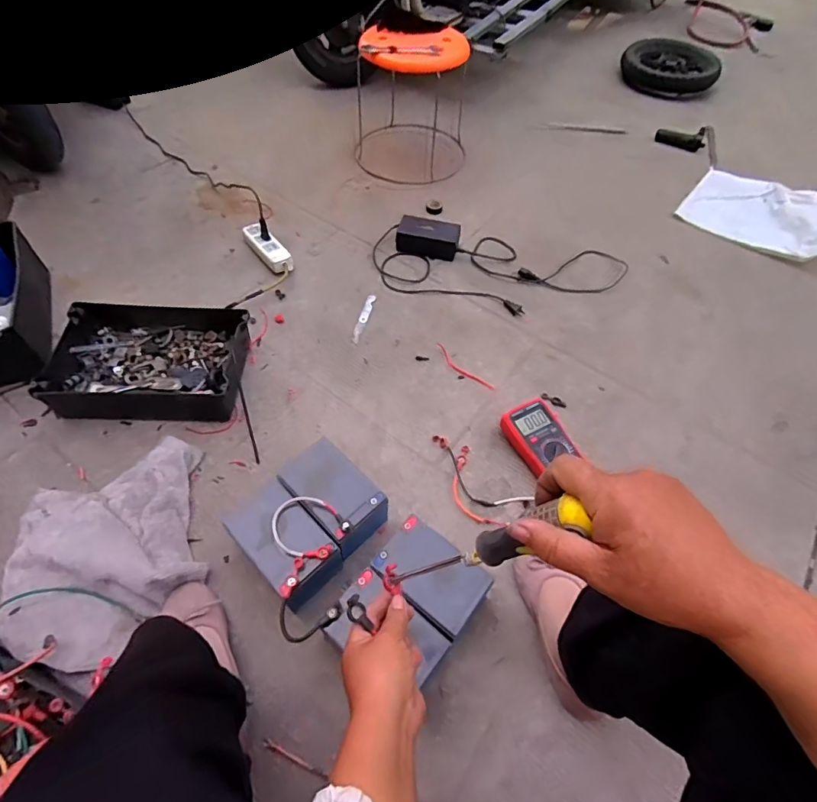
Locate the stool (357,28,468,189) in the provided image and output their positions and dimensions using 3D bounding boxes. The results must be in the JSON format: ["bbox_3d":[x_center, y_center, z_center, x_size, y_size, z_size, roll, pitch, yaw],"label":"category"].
[{"bbox_3d":[0.011,-0.852,1.343,0.294,0.298,0.322,-1,56,-4],"label":"stool"}]

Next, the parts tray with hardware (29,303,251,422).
[{"bbox_3d":[-0.482,-0.086,0.918,0.352,0.083,0.248,2,56,-2],"label":"parts tray with hardware"}]

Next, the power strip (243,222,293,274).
[{"bbox_3d":[-0.340,-0.364,1.131,0.056,0.035,0.179,-31,63,-22],"label":"power strip"}]

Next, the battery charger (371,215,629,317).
[{"bbox_3d":[0.208,-0.323,1.111,0.592,0.058,0.263,11,56,4],"label":"battery charger"}]

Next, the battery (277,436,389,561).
[{"bbox_3d":[-0.116,0.158,0.752,0.099,0.102,0.162,-38,66,-25],"label":"battery"}]

